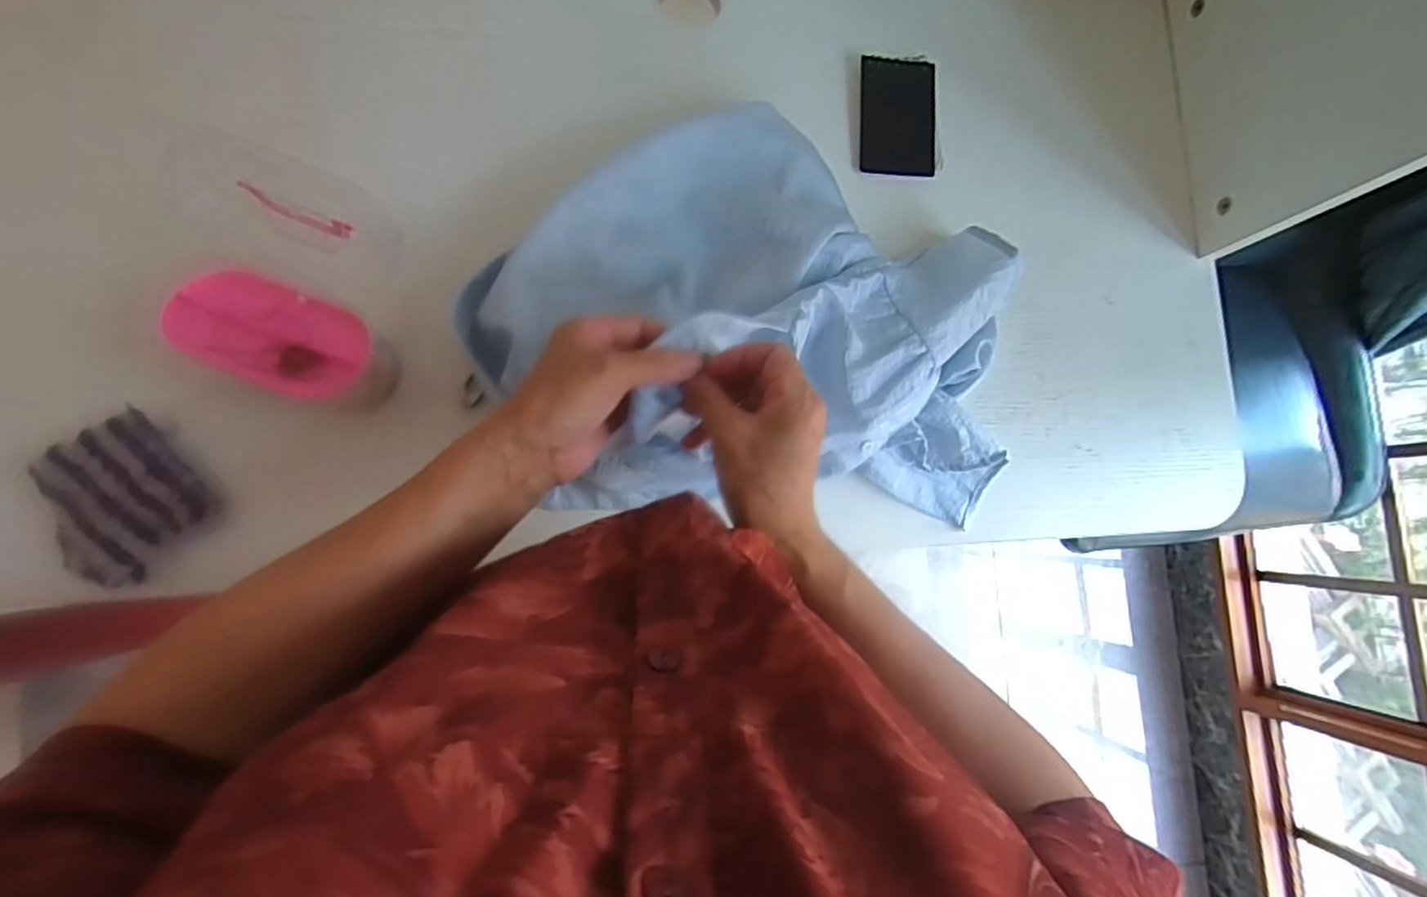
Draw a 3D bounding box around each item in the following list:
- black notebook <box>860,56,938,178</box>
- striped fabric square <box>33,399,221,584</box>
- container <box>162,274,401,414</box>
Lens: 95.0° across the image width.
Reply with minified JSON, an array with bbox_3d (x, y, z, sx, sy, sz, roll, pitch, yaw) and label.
[{"bbox_3d":[0.165,-0.296,0.586,0.066,0.008,0.103,1,93,2],"label":"black notebook"},{"bbox_3d":[-0.416,0.038,0.457,0.095,0.034,0.089,-42,90,-9],"label":"striped fabric square"},{"bbox_3d":[-0.303,-0.075,0.469,0.144,0.065,0.072,23,82,-4],"label":"container"}]

